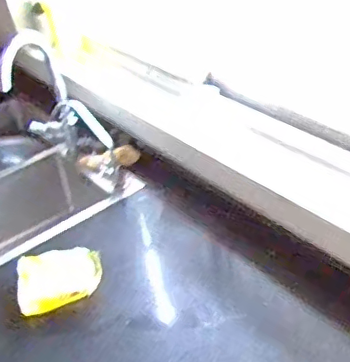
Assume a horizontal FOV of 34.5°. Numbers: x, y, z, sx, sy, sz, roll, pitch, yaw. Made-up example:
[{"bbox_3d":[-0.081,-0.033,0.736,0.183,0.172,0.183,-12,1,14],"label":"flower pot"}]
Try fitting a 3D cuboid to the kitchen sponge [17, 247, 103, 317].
[{"bbox_3d":[-0.222,0.184,1.089,0.160,0.066,0.128,-13,37,-7],"label":"kitchen sponge"}]

